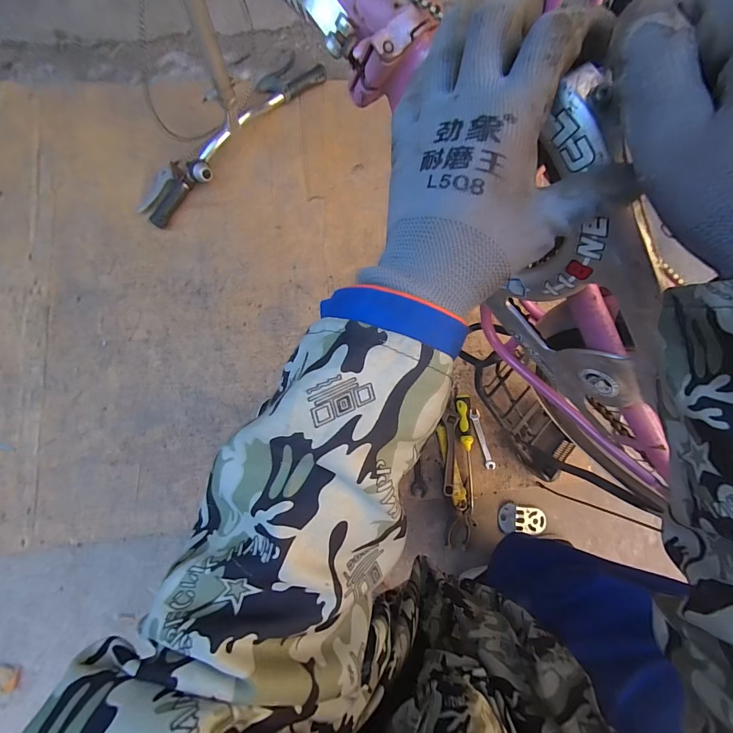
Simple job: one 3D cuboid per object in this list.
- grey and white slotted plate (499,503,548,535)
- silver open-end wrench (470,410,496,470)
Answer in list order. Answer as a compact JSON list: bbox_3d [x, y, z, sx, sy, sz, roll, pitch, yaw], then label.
[{"bbox_3d":[0.345,0.336,0.760,0.104,0.023,0.057,8,89,-4],"label":"grey and white slotted plate"},{"bbox_3d":[0.255,0.159,0.763,0.022,0.004,0.132,-15,91,-4],"label":"silver open-end wrench"}]

